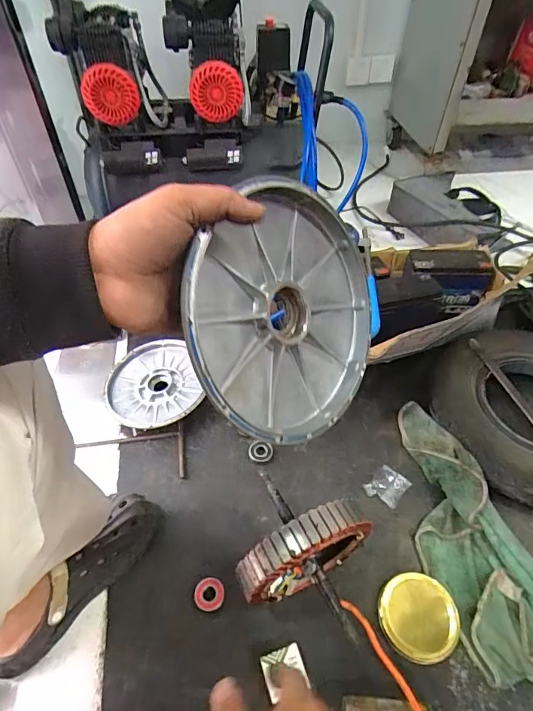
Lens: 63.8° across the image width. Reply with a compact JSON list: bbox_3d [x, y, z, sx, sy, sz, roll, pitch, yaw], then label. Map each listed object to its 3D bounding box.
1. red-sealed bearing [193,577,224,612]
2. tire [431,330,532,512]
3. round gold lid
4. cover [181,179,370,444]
[{"bbox_3d":[-0.091,0.376,0.677,0.045,0.009,0.046,2,48,3],"label":"red-sealed bearing"},{"bbox_3d":[0.542,0.109,0.849,0.384,0.107,0.381,16,50,15],"label":"tire"},{"bbox_3d":[0.236,0.402,0.664,0.119,0.020,0.113,-1,48,1],"label":"round gold lid"},{"bbox_3d":[0.019,-0.034,0.388,0.031,0.203,0.221,2,48,47],"label":"cover"}]

